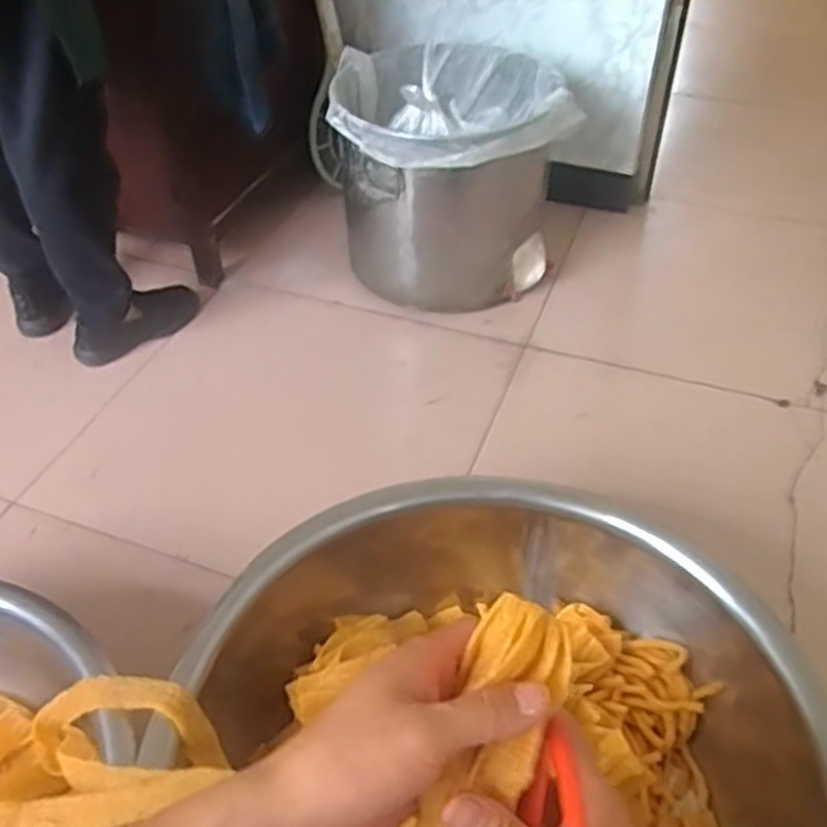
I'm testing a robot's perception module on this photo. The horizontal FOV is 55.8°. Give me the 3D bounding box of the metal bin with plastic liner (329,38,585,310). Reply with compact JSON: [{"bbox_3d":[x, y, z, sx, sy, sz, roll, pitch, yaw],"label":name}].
[{"bbox_3d":[0.064,-0.436,1.491,0.404,0.386,0.402,-1,44,0],"label":"metal bin with plastic liner"}]

